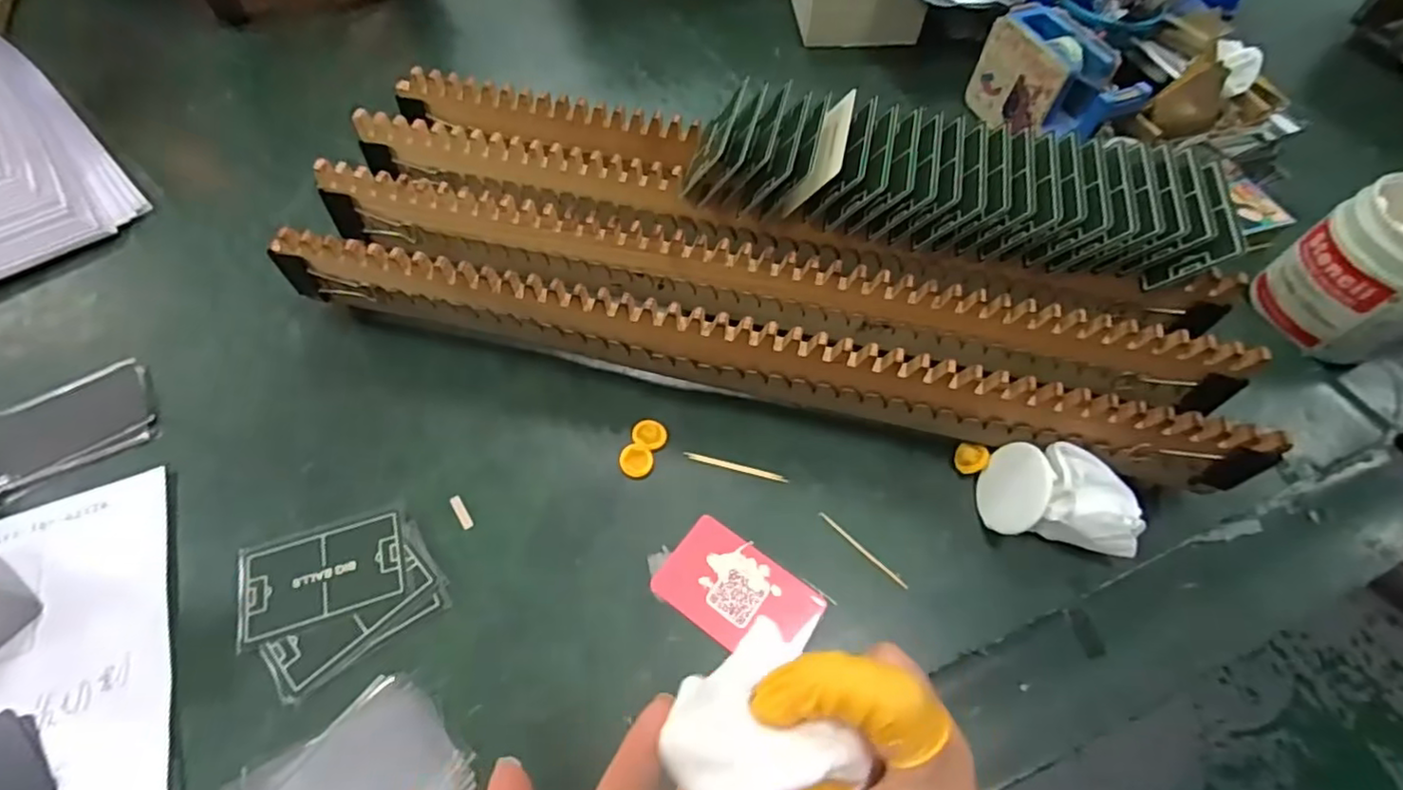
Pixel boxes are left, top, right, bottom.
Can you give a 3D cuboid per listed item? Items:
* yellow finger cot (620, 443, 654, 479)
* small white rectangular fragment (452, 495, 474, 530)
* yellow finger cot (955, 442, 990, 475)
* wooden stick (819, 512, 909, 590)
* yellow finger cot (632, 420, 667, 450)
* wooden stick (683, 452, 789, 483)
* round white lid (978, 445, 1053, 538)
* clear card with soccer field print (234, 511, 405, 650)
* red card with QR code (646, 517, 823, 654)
[{"bbox_3d":[-0.040,0.041,0.389,0.021,0.005,0.020,1,59,-2],"label":"yellow finger cot"},{"bbox_3d":[-0.141,0.069,0.371,0.007,0.004,0.023,-26,62,-20],"label":"small white rectangular fragment"},{"bbox_3d":[0.166,0.039,0.390,0.016,0.014,0.019,-38,67,-22],"label":"yellow finger cot"},{"bbox_3d":[0.094,0.091,0.369,0.062,0.005,0.004,39,62,20],"label":"wooden stick"},{"bbox_3d":[-0.032,0.024,0.397,0.021,0.004,0.019,22,61,11],"label":"yellow finger cot"},{"bbox_3d":[0.021,0.044,0.391,0.064,0.004,0.005,14,57,5],"label":"wooden stick"},{"bbox_3d":[0.178,0.053,0.361,0.004,0.050,0.050,16,65,-19],"label":"round white lid"},{"bbox_3d":[-0.208,0.098,0.349,0.084,0.004,0.053,-14,61,-11],"label":"clear card with soccer field print"},{"bbox_3d":[0.019,0.109,0.351,0.082,0.005,0.055,33,63,18],"label":"red card with QR code"}]

